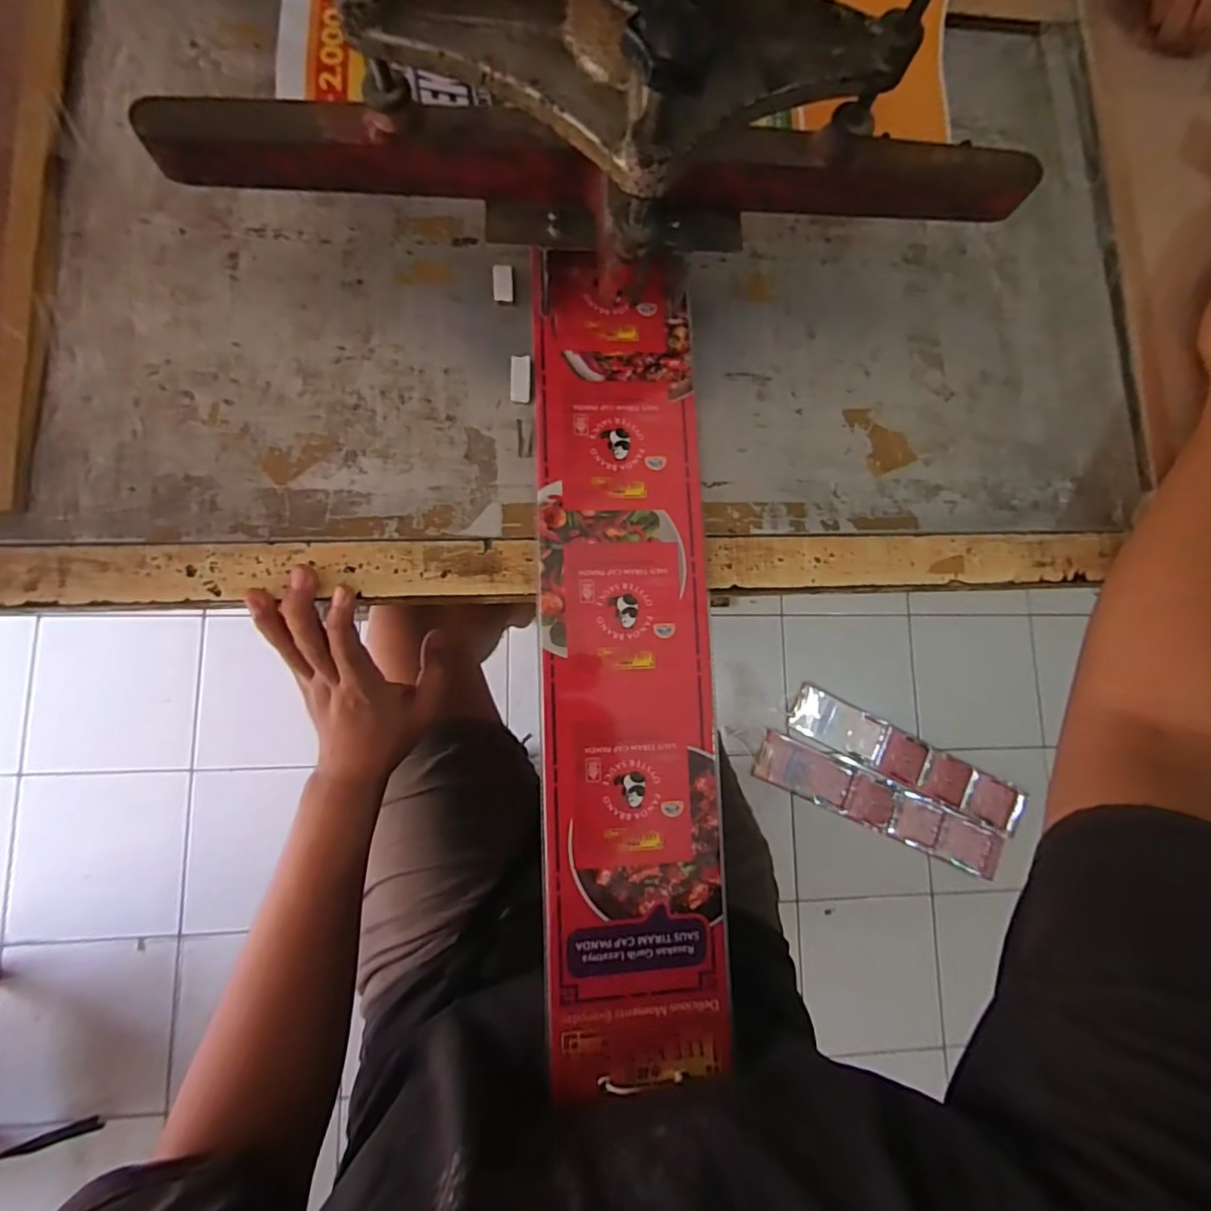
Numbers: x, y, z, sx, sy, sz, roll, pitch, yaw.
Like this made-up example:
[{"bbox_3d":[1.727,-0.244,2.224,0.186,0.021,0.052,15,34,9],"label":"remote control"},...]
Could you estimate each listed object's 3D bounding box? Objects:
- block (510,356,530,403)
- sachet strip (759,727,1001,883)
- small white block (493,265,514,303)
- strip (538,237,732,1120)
[{"bbox_3d":[-0.054,-0.144,0.374,0.012,0.005,0.028,1,83,-6],"label":"block"},{"bbox_3d":[0.586,0.427,1.265,0.557,0.021,0.105,24,84,0],"label":"sachet strip"},{"bbox_3d":[-0.066,-0.210,0.383,0.013,0.007,0.023,-1,84,-6],"label":"small white block"},{"bbox_3d":[0.015,0.025,0.365,0.103,0.007,0.495,-1,84,-6],"label":"strip"}]

